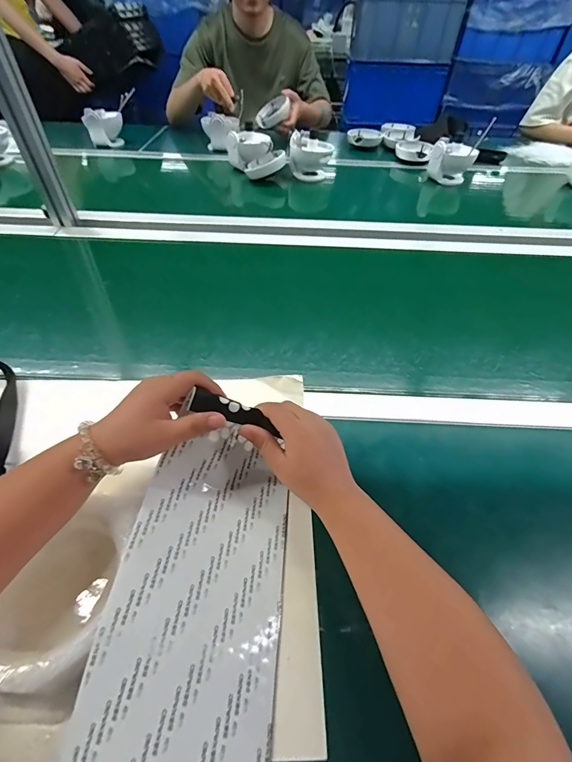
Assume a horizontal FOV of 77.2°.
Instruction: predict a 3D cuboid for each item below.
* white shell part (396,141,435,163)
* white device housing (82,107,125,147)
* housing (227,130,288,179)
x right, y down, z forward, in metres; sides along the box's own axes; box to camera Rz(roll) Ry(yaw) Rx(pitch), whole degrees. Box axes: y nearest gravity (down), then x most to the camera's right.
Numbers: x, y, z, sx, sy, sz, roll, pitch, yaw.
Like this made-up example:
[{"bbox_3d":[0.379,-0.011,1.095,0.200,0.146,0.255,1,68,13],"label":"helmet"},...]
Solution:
[{"bbox_3d":[0.394,-0.707,1.103,0.107,0.030,0.105,18,49,13],"label":"white shell part"},{"bbox_3d":[-0.546,-0.766,1.099,0.065,0.105,0.104,24,50,18],"label":"white device housing"},{"bbox_3d":[-0.074,-0.601,0.958,0.111,0.077,0.153,-19,51,-20],"label":"housing"}]

